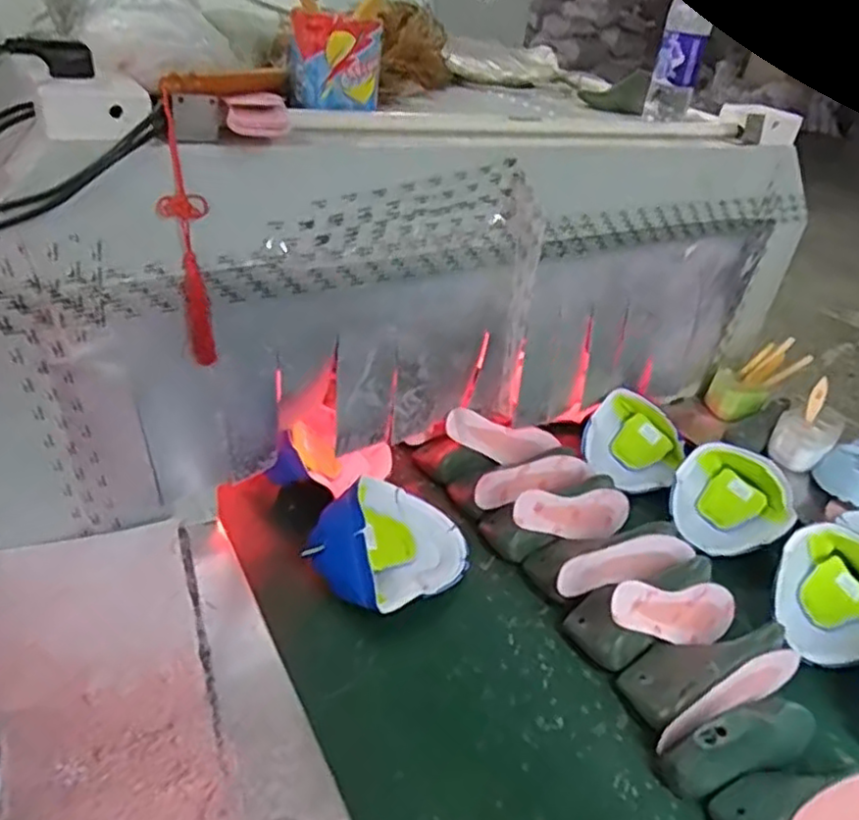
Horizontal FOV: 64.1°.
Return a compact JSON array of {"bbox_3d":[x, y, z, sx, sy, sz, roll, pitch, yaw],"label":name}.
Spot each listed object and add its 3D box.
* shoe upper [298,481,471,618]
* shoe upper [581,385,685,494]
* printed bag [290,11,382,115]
[{"bbox_3d":[-0.047,0.158,0.853,0.197,0.078,0.166,-26,49,-35],"label":"shoe upper"},{"bbox_3d":[0.332,0.059,1.115,0.158,0.085,0.152,23,41,18],"label":"shoe upper"},{"bbox_3d":[-0.102,-0.374,0.736,0.095,0.089,0.044,4,38,-6],"label":"printed bag"}]

